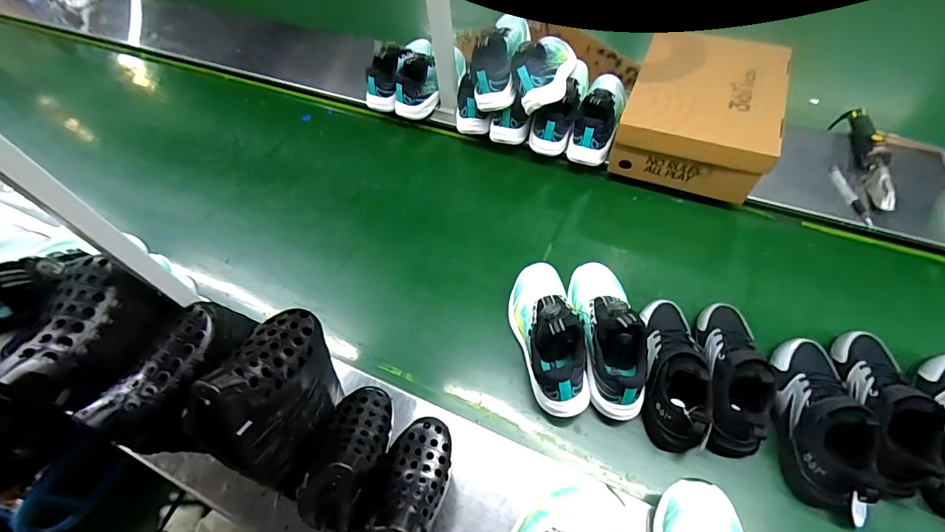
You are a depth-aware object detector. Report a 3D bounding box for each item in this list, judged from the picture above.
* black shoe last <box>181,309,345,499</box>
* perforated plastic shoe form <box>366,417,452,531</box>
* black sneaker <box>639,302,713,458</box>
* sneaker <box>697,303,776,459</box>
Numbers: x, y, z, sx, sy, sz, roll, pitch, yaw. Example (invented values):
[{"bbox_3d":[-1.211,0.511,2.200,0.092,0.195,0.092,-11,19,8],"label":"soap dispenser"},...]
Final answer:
[{"bbox_3d":[-0.194,0.126,0.423,0.076,0.169,0.151,17,61,14],"label":"black shoe last"},{"bbox_3d":[-0.062,0.225,0.442,0.066,0.057,0.124,13,60,12],"label":"perforated plastic shoe form"},{"bbox_3d":[0.285,0.138,0.593,0.082,0.092,0.210,5,58,7],"label":"black sneaker"},{"bbox_3d":[0.364,0.139,0.584,0.079,0.098,0.211,12,59,11],"label":"sneaker"}]

